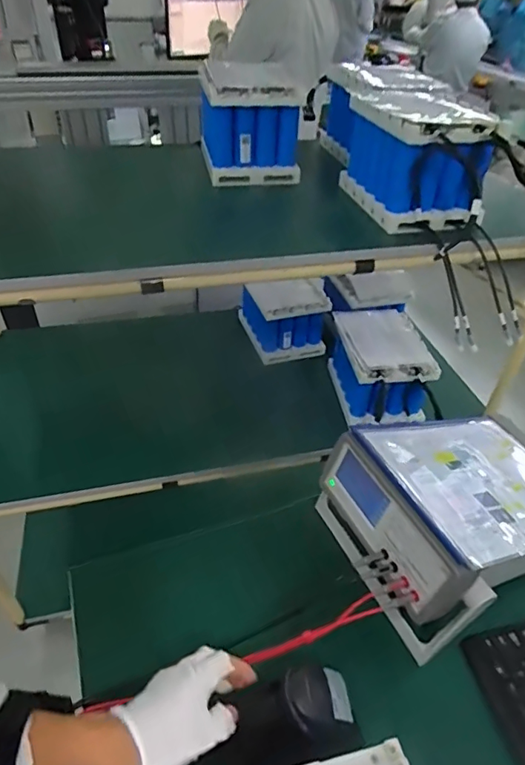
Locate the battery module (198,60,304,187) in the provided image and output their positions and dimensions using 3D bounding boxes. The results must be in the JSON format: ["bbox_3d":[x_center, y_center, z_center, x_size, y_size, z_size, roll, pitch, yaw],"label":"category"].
[{"bbox_3d":[-0.029,-0.500,0.984,0.180,0.167,0.173,-6,41,-11],"label":"battery module"}]

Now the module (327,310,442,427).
[{"bbox_3d":[0.272,-0.037,1.160,0.181,0.159,0.259,-2,41,-5],"label":"module"}]

